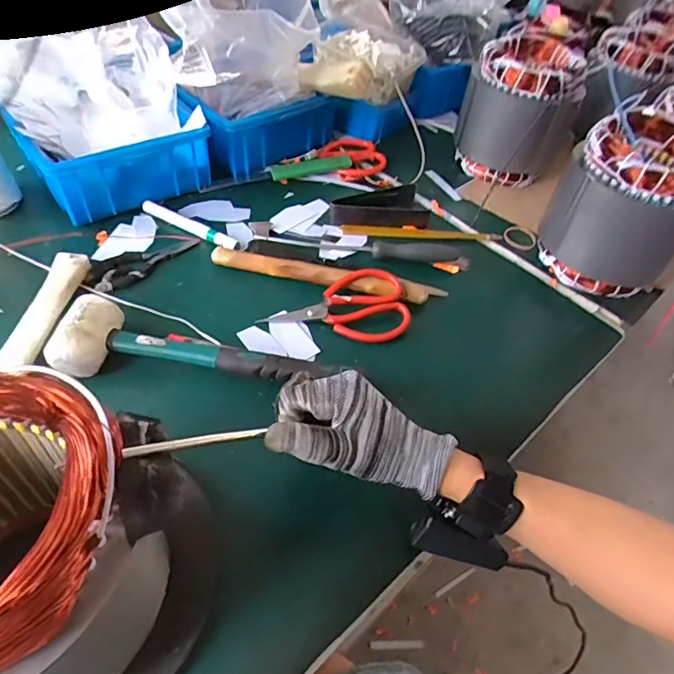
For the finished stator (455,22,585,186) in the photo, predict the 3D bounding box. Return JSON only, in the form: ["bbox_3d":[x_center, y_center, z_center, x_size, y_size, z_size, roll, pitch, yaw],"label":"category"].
[{"bbox_3d":[0.262,-0.325,0.713,0.148,0.161,0.129,21,51,11],"label":"finished stator"}]

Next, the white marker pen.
[{"bbox_3d":[-0.183,-0.139,0.606,0.139,0.011,0.017,26,52,16],"label":"white marker pen"}]

